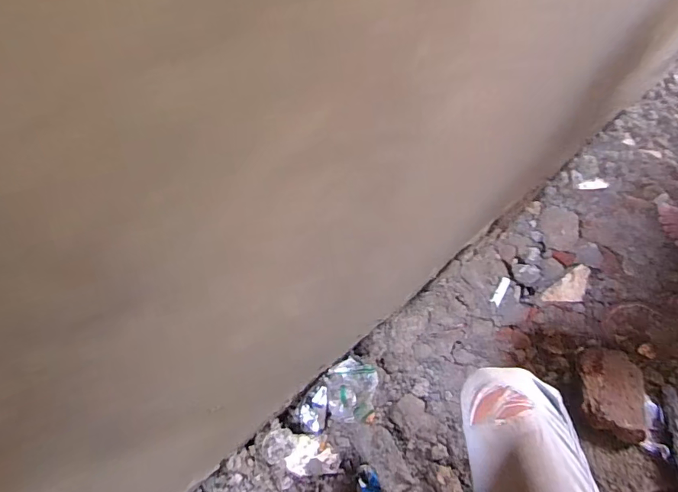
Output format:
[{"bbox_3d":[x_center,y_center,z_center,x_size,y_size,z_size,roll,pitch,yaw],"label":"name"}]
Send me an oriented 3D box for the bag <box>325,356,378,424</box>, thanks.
[{"bbox_3d":[0.024,0.290,0.902,0.094,0.025,0.119,8,82,-3],"label":"bag"}]

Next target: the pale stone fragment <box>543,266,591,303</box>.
[{"bbox_3d":[0.507,0.095,0.978,0.132,0.019,0.057,-35,64,-15],"label":"pale stone fragment"}]

